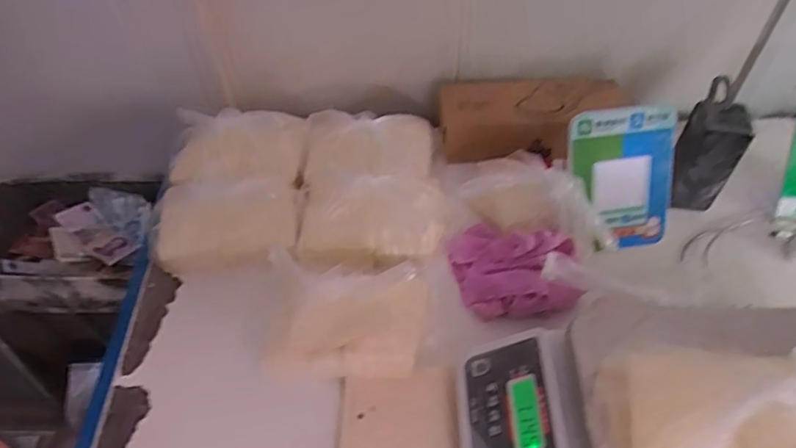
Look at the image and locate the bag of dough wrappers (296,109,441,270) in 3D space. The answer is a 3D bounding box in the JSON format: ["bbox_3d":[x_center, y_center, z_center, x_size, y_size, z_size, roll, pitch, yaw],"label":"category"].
[{"bbox_3d":[-0.031,-0.038,0.653,0.166,0.073,0.226,-1,52,1],"label":"bag of dough wrappers"}]

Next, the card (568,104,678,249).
[{"bbox_3d":[0.242,-0.046,0.614,0.116,0.156,0.009,-7,20,-5],"label":"card"}]

